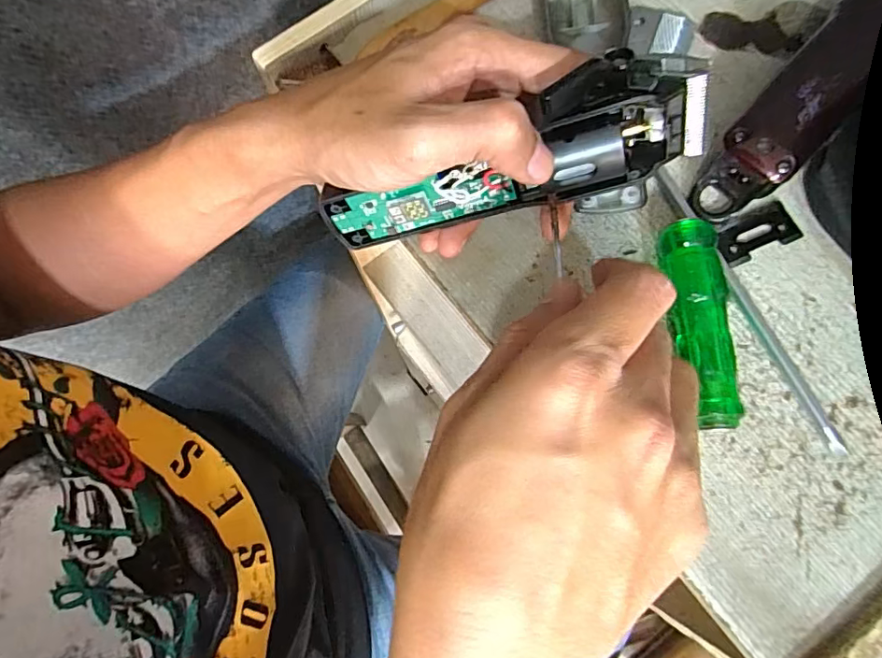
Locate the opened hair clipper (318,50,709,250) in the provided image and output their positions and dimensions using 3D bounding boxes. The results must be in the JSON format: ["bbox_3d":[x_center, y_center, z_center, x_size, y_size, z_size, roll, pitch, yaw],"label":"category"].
[{"bbox_3d":[0.024,-0.073,0.230,0.167,0.052,0.033,-15,73,19],"label":"opened hair clipper"}]

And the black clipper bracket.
[{"bbox_3d":[0.153,-0.046,0.254,0.039,0.004,0.020,-23,74,-5],"label":"black clipper bracket"}]

